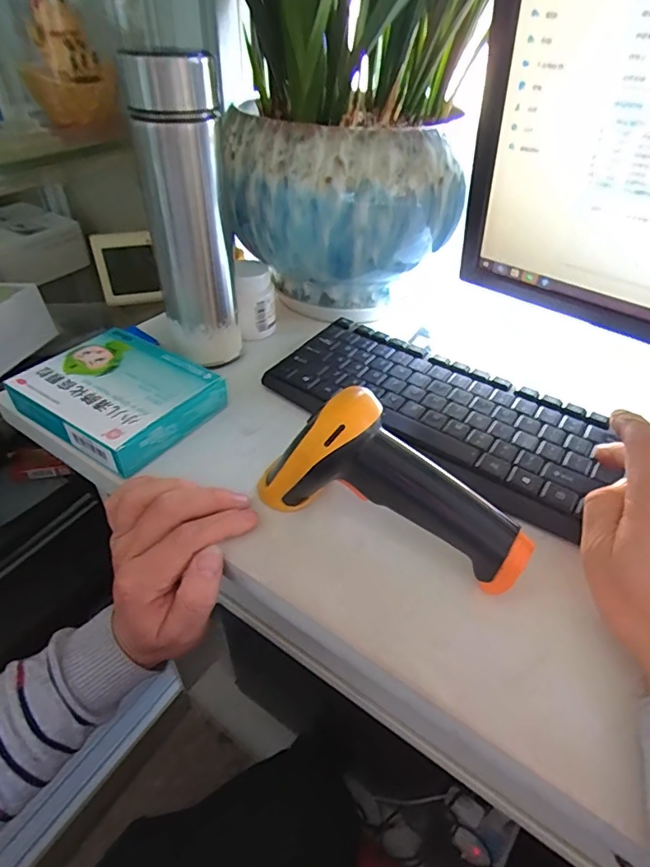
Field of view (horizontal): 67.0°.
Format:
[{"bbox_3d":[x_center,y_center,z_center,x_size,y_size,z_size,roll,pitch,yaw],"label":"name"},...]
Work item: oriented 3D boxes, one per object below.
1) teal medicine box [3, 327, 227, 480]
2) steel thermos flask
[{"bbox_3d":[-0.162,-0.032,0.390,0.125,0.032,0.108,26,50,24],"label":"teal medicine box"},{"bbox_3d":[-0.106,-0.160,0.386,0.065,0.211,0.053,-10,45,-11],"label":"steel thermos flask"}]

